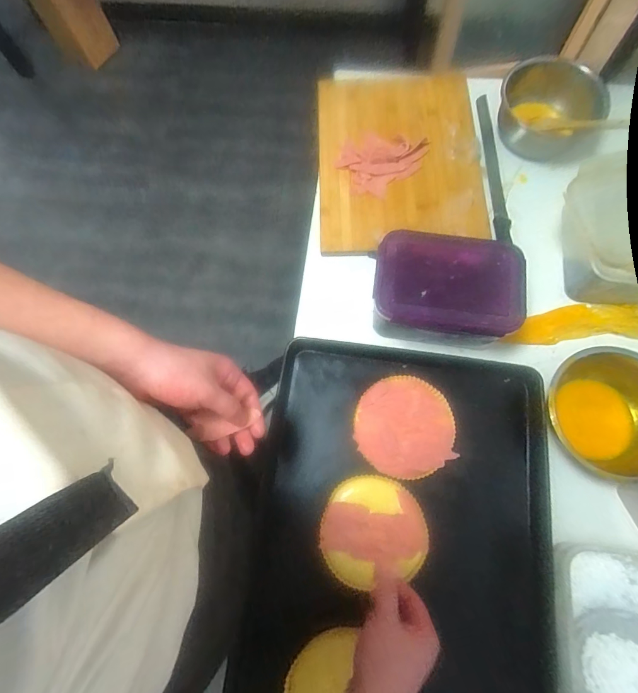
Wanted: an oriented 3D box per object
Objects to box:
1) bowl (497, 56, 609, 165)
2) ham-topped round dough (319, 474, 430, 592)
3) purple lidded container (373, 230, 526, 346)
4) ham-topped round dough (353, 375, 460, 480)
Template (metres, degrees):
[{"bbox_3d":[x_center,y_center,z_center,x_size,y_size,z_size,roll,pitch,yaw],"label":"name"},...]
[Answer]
[{"bbox_3d":[0.421,-0.433,0.730,0.185,0.078,0.152,26,75,10],"label":"bowl"},{"bbox_3d":[0.073,0.254,0.556,0.142,0.012,0.135,-1,72,2],"label":"ham-topped round dough"},{"bbox_3d":[0.189,-0.084,0.619,0.207,0.103,0.150,8,73,4],"label":"purple lidded container"},{"bbox_3d":[0.127,0.120,0.601,0.142,0.026,0.145,-1,72,2],"label":"ham-topped round dough"}]

